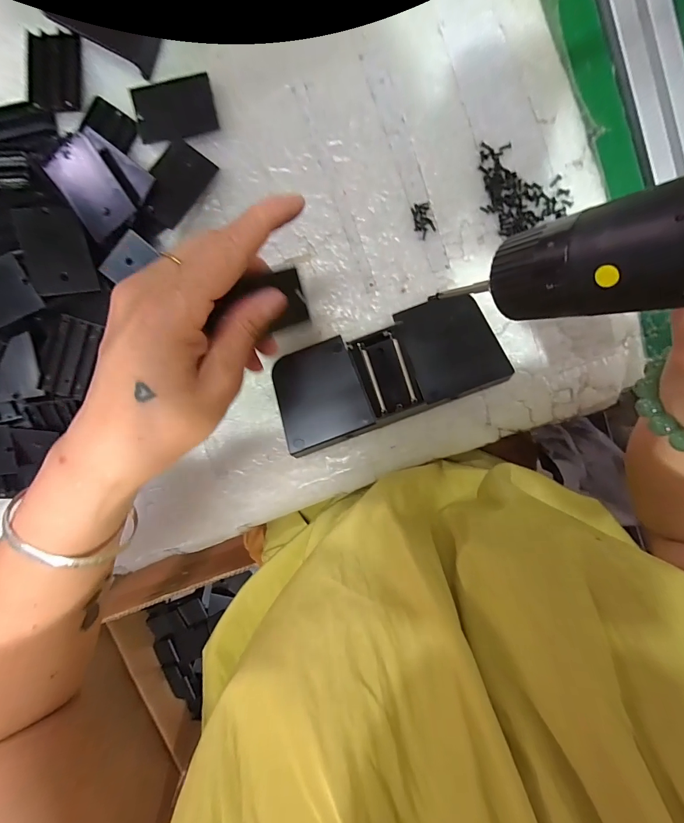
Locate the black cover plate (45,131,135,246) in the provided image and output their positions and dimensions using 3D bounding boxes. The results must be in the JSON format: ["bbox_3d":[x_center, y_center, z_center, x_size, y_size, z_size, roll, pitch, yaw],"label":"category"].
[{"bbox_3d":[-0.164,-0.146,0.239,0.035,0.005,0.060,-33,96,4],"label":"black cover plate"}]

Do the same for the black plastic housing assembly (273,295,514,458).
[{"bbox_3d":[0.031,-0.028,0.262,0.161,0.029,0.070,-21,95,2],"label":"black plastic housing assembly"}]

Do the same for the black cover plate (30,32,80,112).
[{"bbox_3d":[-0.197,-0.232,0.251,0.034,0.008,0.051,1,96,0],"label":"black cover plate"}]

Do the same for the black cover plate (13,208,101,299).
[{"bbox_3d":[-0.188,-0.106,0.243,0.035,0.006,0.054,-18,105,-32],"label":"black cover plate"}]

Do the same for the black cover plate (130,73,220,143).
[{"bbox_3d":[-0.116,-0.209,0.254,0.055,0.004,0.038,-8,96,1],"label":"black cover plate"}]

